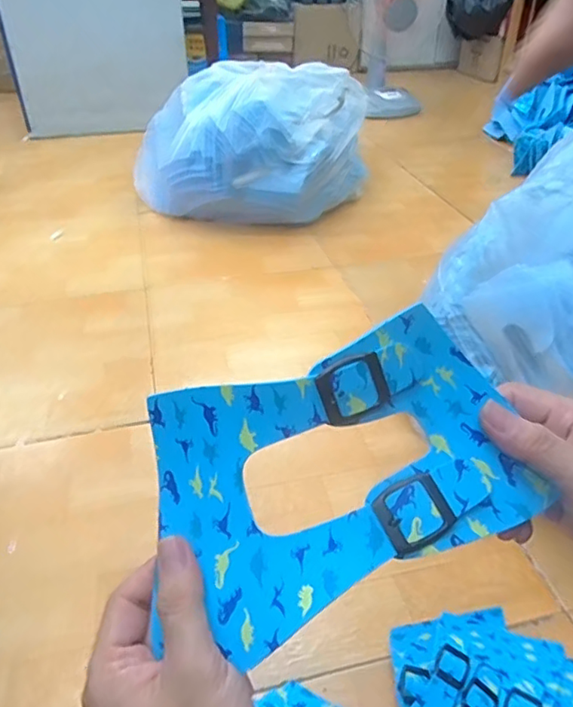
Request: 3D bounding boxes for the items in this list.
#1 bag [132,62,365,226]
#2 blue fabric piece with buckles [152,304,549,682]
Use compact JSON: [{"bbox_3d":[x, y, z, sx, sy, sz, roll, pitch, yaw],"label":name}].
[{"bbox_3d":[-0.107,-0.544,1.437,0.539,0.308,0.466,27,44,31],"label":"bag"},{"bbox_3d":[0.025,0.052,0.267,0.168,0.029,0.117,-24,81,-4],"label":"blue fabric piece with buckles"}]

